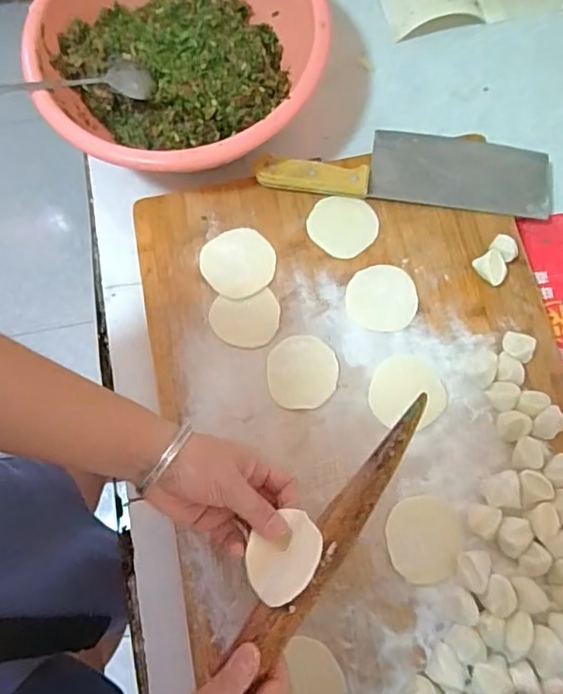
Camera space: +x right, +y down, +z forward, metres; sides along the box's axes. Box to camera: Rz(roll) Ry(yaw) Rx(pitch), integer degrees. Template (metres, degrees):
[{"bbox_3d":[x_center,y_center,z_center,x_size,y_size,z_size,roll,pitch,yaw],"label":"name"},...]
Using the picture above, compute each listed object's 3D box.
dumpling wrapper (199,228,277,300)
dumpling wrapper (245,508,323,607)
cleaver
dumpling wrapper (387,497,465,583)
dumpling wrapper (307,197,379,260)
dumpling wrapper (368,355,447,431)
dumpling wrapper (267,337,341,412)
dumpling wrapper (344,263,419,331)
[{"bbox_3d":[-0.042,-0.083,0.544,0.069,0.006,0.070,0,74,-1],"label":"dumpling wrapper"},{"bbox_3d":[0.001,0.145,0.383,0.059,0.012,0.050,-44,40,-5],"label":"dumpling wrapper"},{"bbox_3d":[0.122,-0.177,0.551,0.276,0.026,0.078,8,74,1],"label":"cleaver"},{"bbox_3d":[0.120,0.162,0.465,0.061,0.004,0.066,-7,71,3],"label":"dumpling wrapper"},{"bbox_3d":[0.059,-0.120,0.542,0.063,0.006,0.059,-1,81,4],"label":"dumpling wrapper"},{"bbox_3d":[0.113,0.042,0.499,0.068,0.004,0.064,0,74,2],"label":"dumpling wrapper"},{"bbox_3d":[0.019,0.023,0.509,0.062,0.004,0.066,-1,75,4],"label":"dumpling wrapper"},{"bbox_3d":[0.094,-0.046,0.523,0.064,0.004,0.063,-3,73,2],"label":"dumpling wrapper"}]

